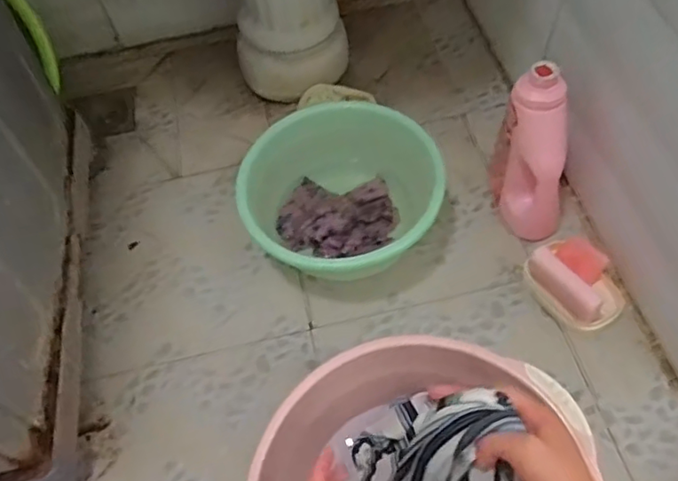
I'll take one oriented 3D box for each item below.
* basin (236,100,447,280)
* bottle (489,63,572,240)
[{"bbox_3d":[0.005,-0.043,0.771,0.250,0.123,0.224,14,59,14],"label":"basin"},{"bbox_3d":[0.242,-0.102,0.734,0.073,0.217,0.114,-3,57,3],"label":"bottle"}]

